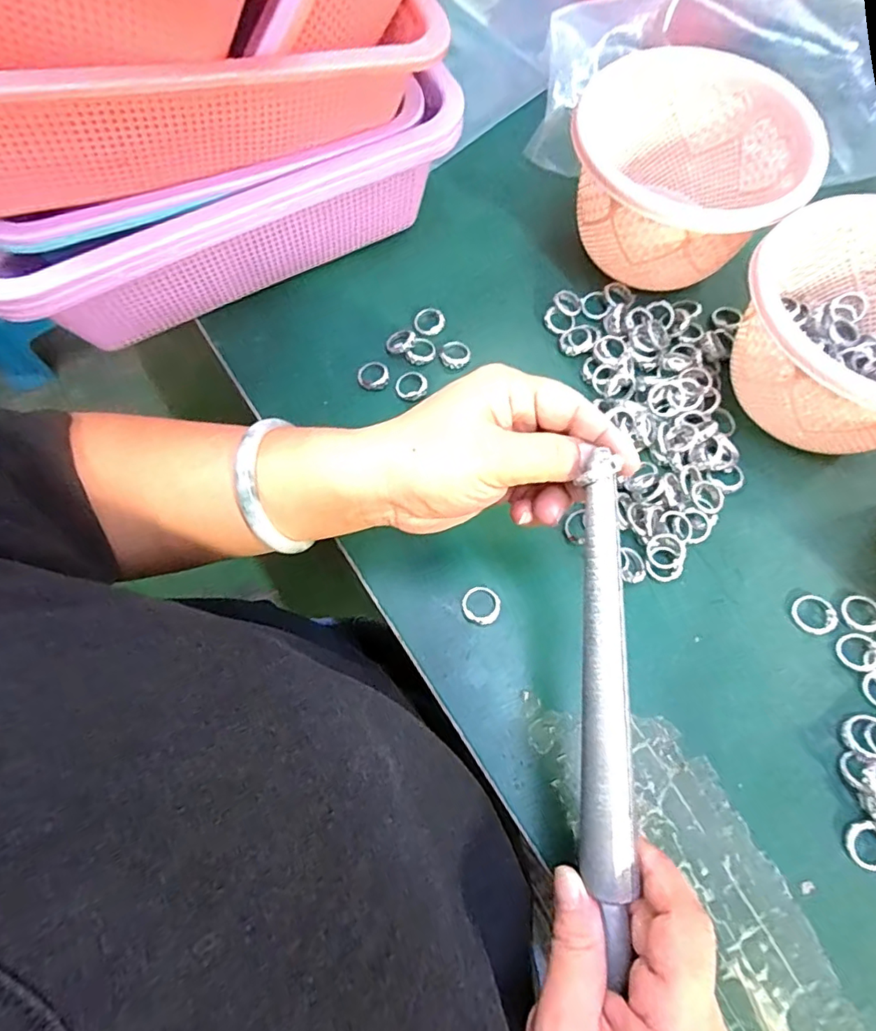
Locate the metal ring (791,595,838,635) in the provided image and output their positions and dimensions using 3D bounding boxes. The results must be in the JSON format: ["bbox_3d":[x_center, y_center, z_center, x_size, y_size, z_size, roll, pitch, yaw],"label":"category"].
[{"bbox_3d":[0.217,0.057,0.304,0.024,0.004,0.022,1,70,-1],"label":"metal ring"}]

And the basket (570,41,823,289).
[{"bbox_3d":[0.166,-0.226,0.365,0.137,0.083,0.144,0,70,-2],"label":"basket"}]

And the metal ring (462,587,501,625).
[{"bbox_3d":[0.025,0.051,0.302,0.022,0.007,0.022,1,70,-1],"label":"metal ring"}]

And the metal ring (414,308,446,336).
[{"bbox_3d":[-0.006,-0.136,0.368,0.022,0.006,0.022,1,70,-1],"label":"metal ring"}]

